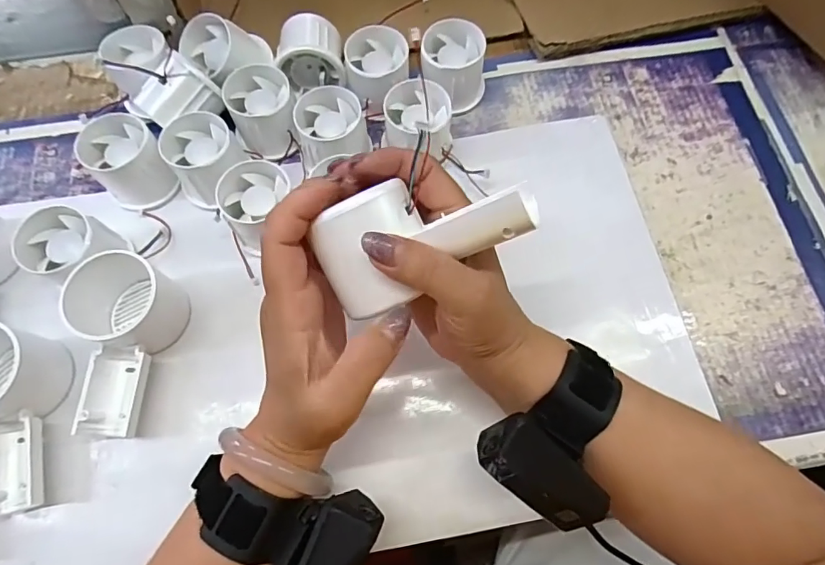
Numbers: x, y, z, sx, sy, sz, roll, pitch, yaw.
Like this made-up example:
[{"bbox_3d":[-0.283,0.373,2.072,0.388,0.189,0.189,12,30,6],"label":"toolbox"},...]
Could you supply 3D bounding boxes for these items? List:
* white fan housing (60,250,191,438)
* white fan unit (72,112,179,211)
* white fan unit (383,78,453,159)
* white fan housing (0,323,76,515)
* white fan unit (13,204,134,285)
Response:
[{"bbox_3d":[-0.193,0.037,0.319,0.054,0.050,0.122,2,70,0],"label":"white fan housing"},{"bbox_3d":[-0.217,-0.091,0.368,0.051,0.050,0.061,-39,75,-13],"label":"white fan unit"},{"bbox_3d":[0.005,-0.125,0.374,0.052,0.043,0.053,10,71,3],"label":"white fan unit"},{"bbox_3d":[-0.261,0.085,0.299,0.050,0.057,0.110,-6,70,-3],"label":"white fan housing"},{"bbox_3d":[-0.239,-0.022,0.340,0.054,0.045,0.054,0,70,0],"label":"white fan unit"}]

